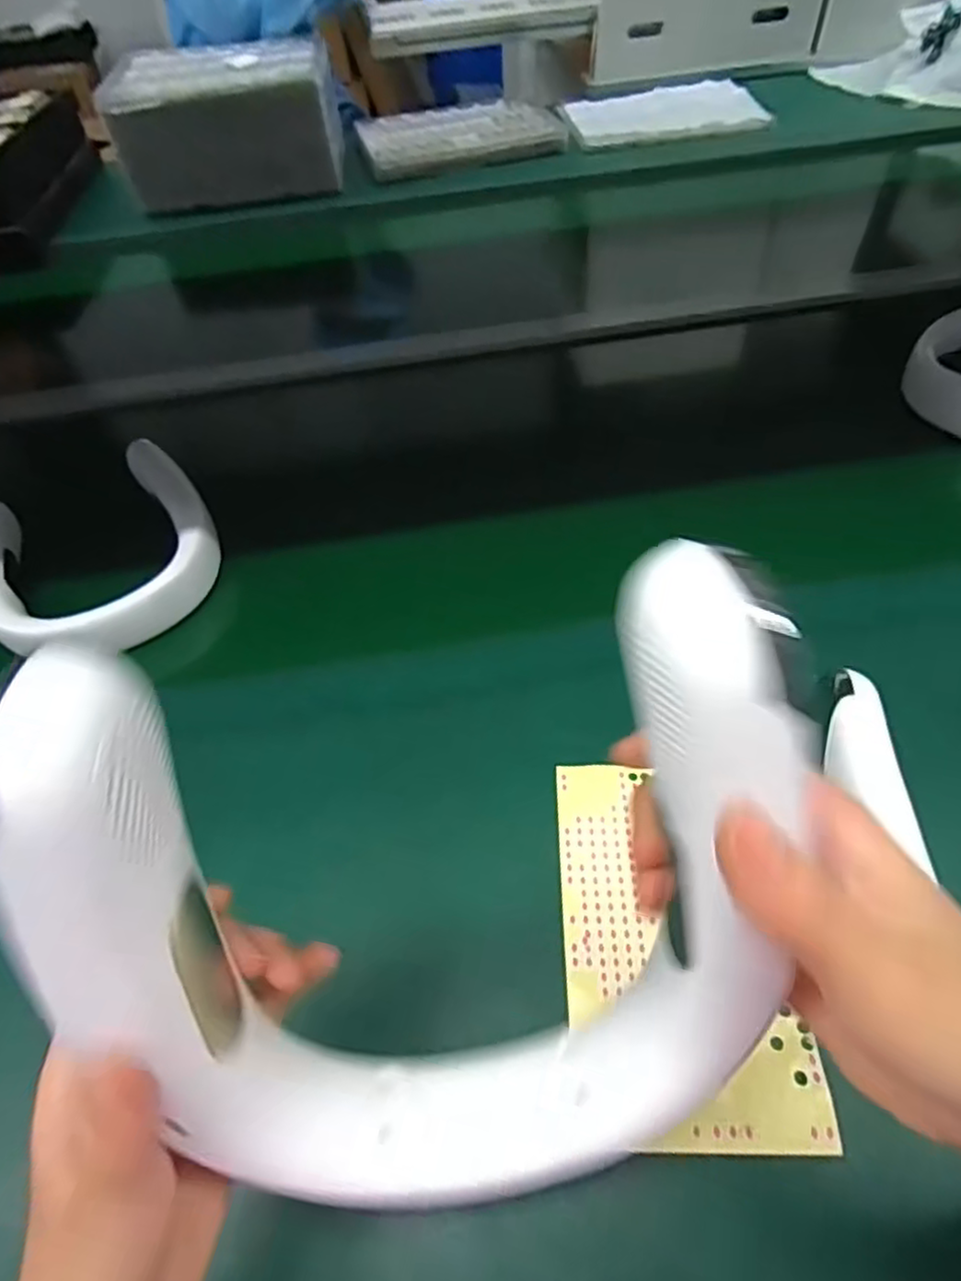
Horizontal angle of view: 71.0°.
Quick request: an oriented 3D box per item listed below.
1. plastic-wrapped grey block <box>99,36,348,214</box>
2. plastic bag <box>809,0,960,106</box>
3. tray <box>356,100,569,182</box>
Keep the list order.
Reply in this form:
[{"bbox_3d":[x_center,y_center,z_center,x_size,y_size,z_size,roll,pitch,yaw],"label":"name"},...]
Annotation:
[{"bbox_3d":[-0.395,-0.826,1.081,0.340,0.154,0.219,-3,52,2],"label":"plastic-wrapped grey block"},{"bbox_3d":[0.753,-1.005,1.148,0.325,0.128,0.285,17,56,17],"label":"plastic bag"},{"bbox_3d":[-0.040,-0.872,1.157,0.323,0.029,0.232,-12,53,-4],"label":"tray"}]

